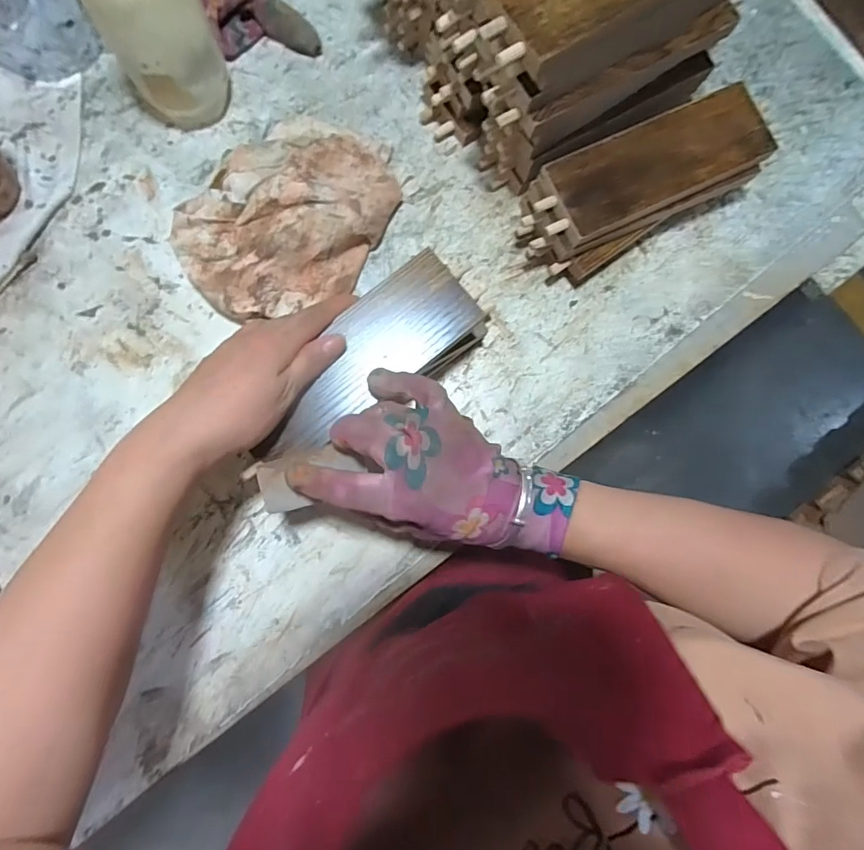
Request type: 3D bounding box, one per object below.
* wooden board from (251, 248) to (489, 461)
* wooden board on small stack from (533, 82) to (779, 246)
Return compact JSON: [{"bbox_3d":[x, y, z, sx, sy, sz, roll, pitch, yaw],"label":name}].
[{"bbox_3d":[-0.044,-0.041,0.333,0.176,0.009,0.074,-44,91,-7],"label":"wooden board"},{"bbox_3d":[0.176,-0.207,0.385,0.198,0.018,0.065,-27,89,-6],"label":"wooden board on small stack"}]

